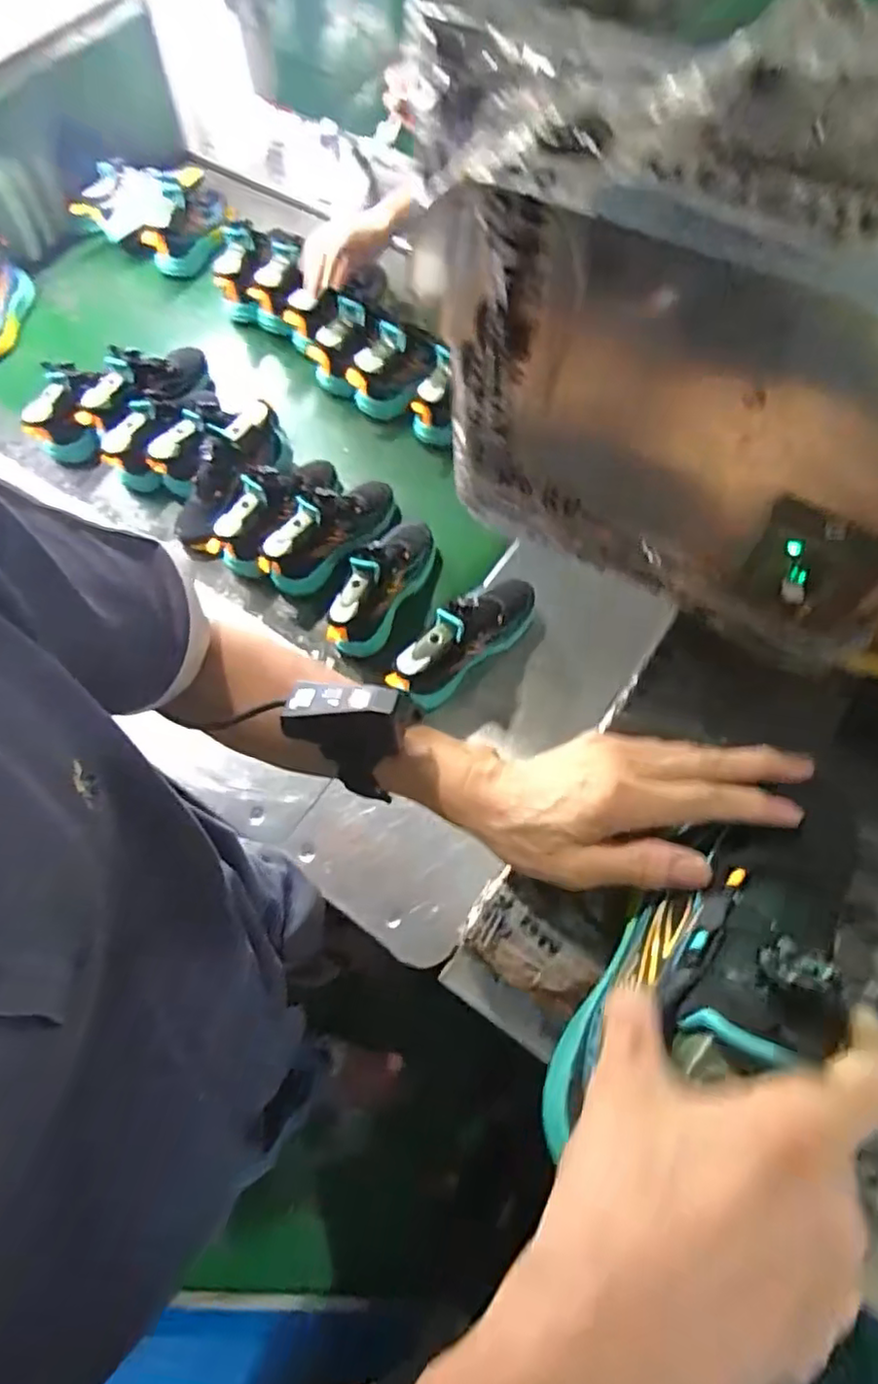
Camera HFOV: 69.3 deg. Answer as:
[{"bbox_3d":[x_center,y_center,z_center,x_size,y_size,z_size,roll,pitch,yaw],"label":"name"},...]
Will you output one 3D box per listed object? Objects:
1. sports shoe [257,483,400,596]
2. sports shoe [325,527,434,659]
[{"bbox_3d":[-0.147,-0.232,0.933,0.240,0.113,0.099,-42,73,-14],"label":"sports shoe"},{"bbox_3d":[-0.077,-0.158,0.893,0.074,0.104,0.230,25,71,11],"label":"sports shoe"}]

